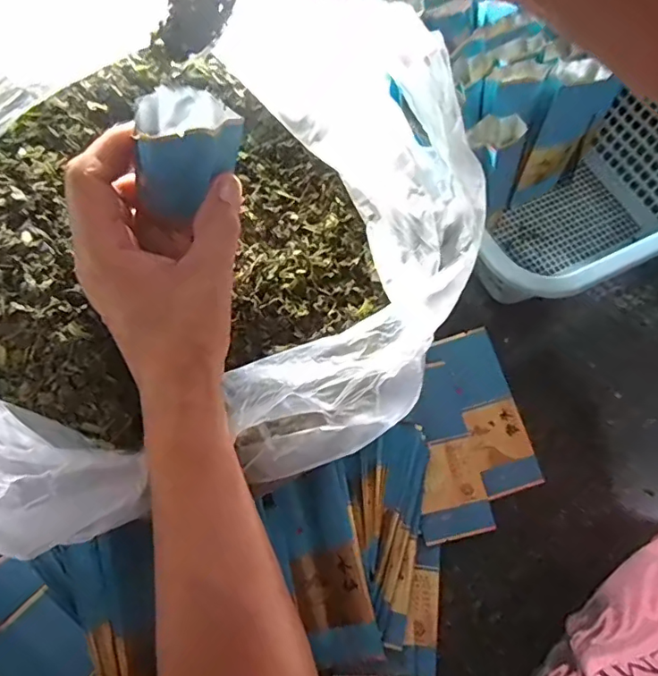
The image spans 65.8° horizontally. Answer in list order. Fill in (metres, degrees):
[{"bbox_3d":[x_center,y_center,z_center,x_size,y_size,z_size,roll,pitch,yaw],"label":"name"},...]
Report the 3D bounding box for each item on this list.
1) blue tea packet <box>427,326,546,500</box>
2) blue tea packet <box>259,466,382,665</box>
[{"bbox_3d":[0.125,0.058,0.406,0.050,0.004,0.127,-15,75,-10],"label":"blue tea packet"},{"bbox_3d":[-0.003,0.154,0.347,0.061,0.012,0.121,-26,66,17],"label":"blue tea packet"}]

